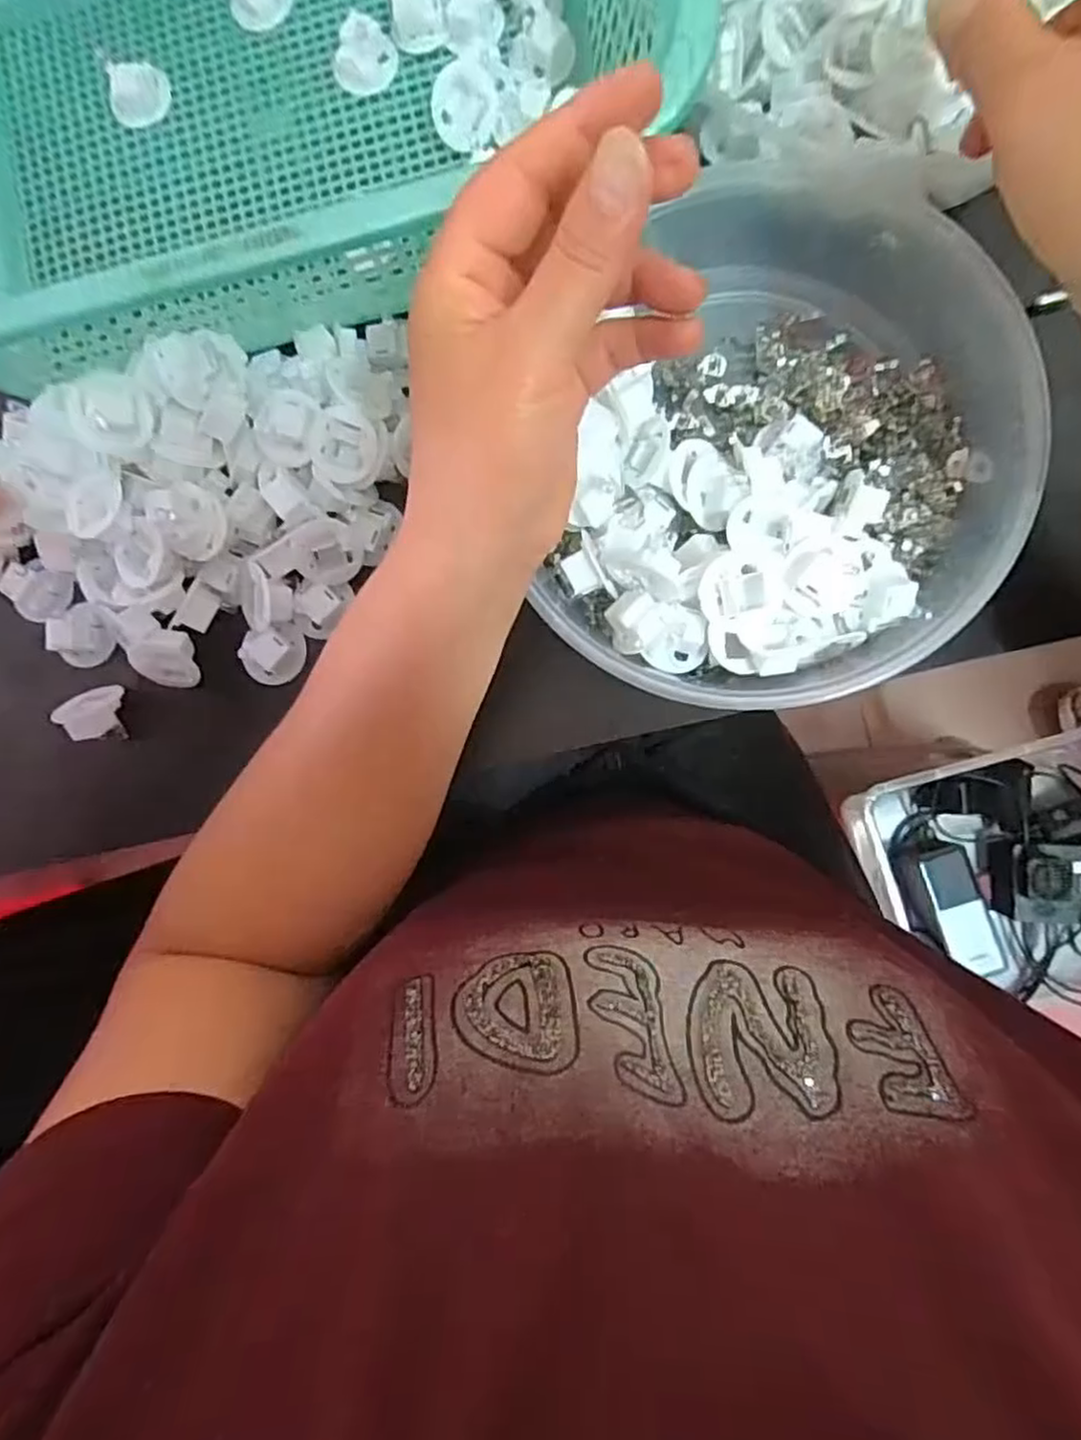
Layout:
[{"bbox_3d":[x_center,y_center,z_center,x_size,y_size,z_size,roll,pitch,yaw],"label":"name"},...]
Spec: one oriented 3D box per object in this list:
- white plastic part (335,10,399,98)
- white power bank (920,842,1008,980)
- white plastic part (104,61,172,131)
[{"bbox_3d":[-0.088,-0.331,0.347,0.031,0.023,0.021,-23,85,5],"label":"white plastic part"},{"bbox_3d":[0.416,0.190,0.687,0.046,0.018,0.121,-16,86,6],"label":"white power bank"},{"bbox_3d":[-0.208,-0.324,0.359,0.032,0.010,0.029,18,89,7],"label":"white plastic part"}]

